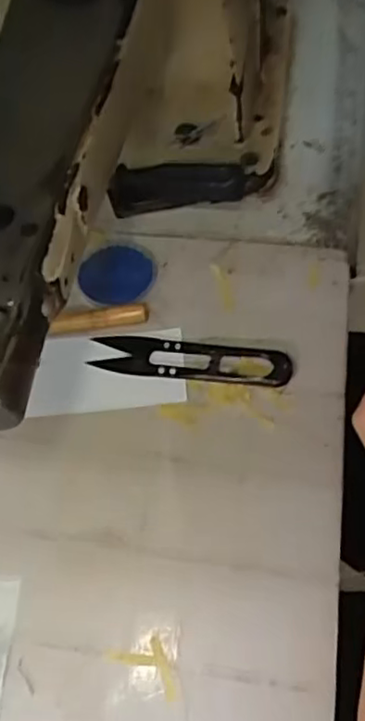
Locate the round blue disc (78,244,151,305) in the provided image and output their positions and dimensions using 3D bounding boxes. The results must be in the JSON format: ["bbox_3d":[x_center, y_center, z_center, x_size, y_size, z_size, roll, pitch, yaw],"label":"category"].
[{"bbox_3d":[-0.043,-0.057,0.418,0.044,0.009,0.044,-1,63,2],"label":"round blue disc"}]

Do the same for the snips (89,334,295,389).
[{"bbox_3d":[0.005,-0.001,0.385,0.116,0.012,0.026,5,63,6],"label":"snips"}]

